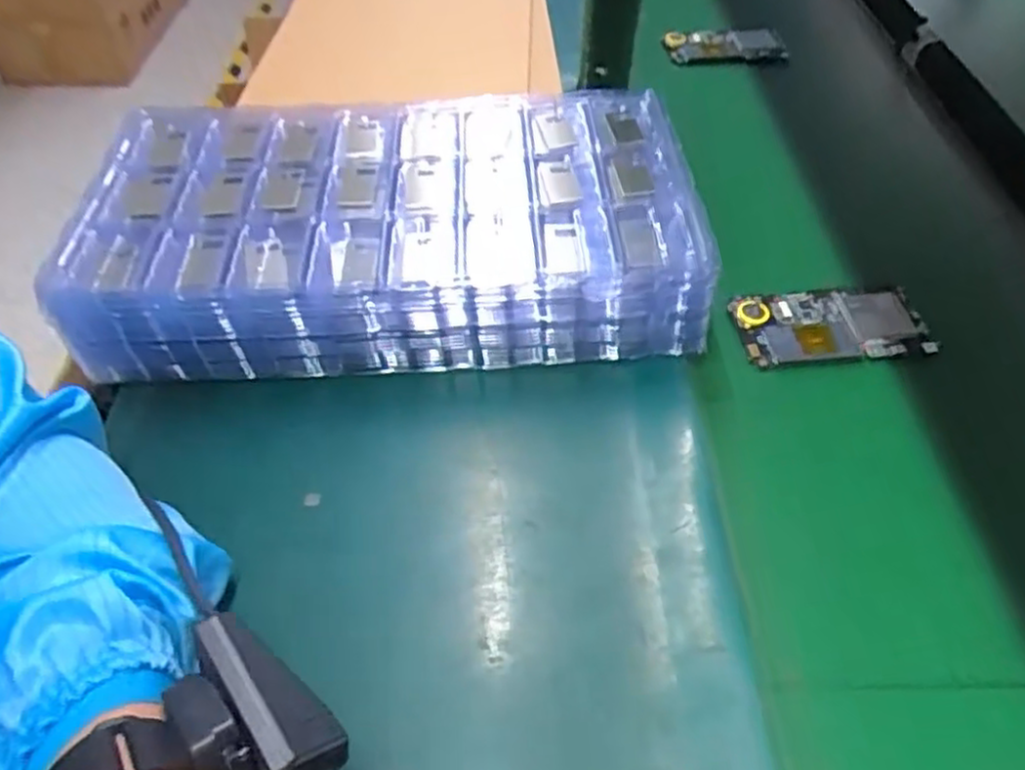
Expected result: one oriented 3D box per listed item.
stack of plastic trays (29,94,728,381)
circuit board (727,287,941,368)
[{"bbox_3d":[-0.081,-0.110,0.513,0.389,0.084,0.212,-1,47,-3],"label":"stack of plastic trays"},{"bbox_3d":[0.212,-0.040,0.495,0.123,0.010,0.058,-3,48,-5],"label":"circuit board"}]

